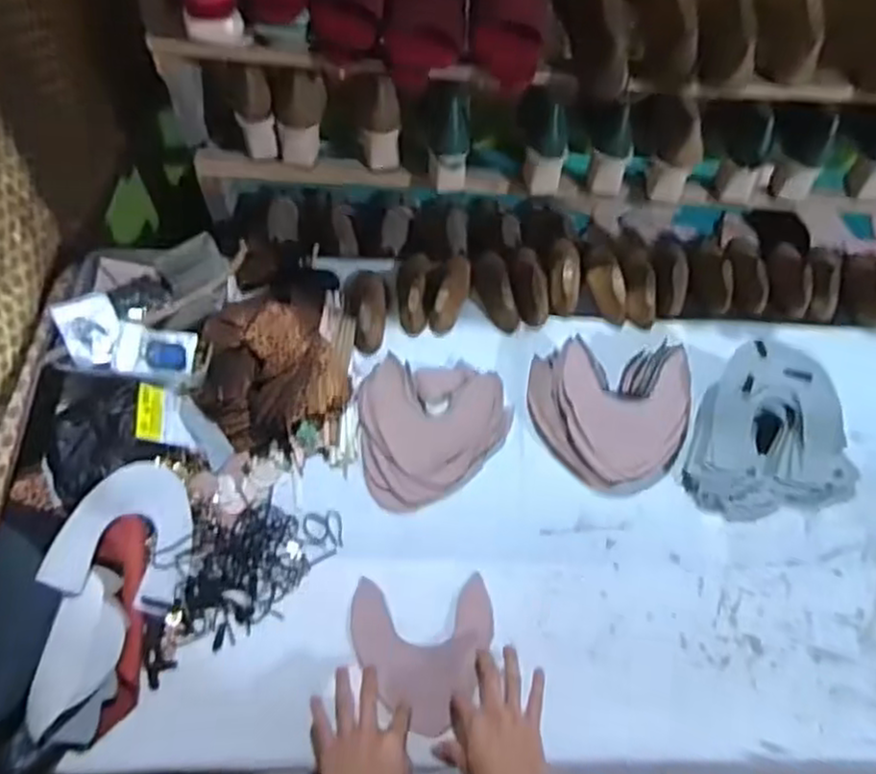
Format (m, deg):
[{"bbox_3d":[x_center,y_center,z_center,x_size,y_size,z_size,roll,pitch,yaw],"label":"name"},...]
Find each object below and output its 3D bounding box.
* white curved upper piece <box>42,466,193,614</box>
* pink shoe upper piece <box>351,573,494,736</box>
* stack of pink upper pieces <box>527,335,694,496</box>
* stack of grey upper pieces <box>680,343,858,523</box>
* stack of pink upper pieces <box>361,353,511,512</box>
[{"bbox_3d":[-0.360,0.167,0.835,0.146,0.013,0.158,17,63,-10],"label":"white curved upper piece"},{"bbox_3d":[-0.015,0.306,0.819,0.161,0.007,0.166,1,57,-7],"label":"pink shoe upper piece"},{"bbox_3d":[0.226,0.030,0.935,0.203,0.064,0.198,5,61,1],"label":"stack of pink upper pieces"},{"bbox_3d":[0.415,0.073,0.900,0.184,0.122,0.209,-33,67,-19],"label":"stack of grey upper pieces"},{"bbox_3d":[-0.004,0.052,0.942,0.194,0.027,0.203,-8,61,-6],"label":"stack of pink upper pieces"}]

